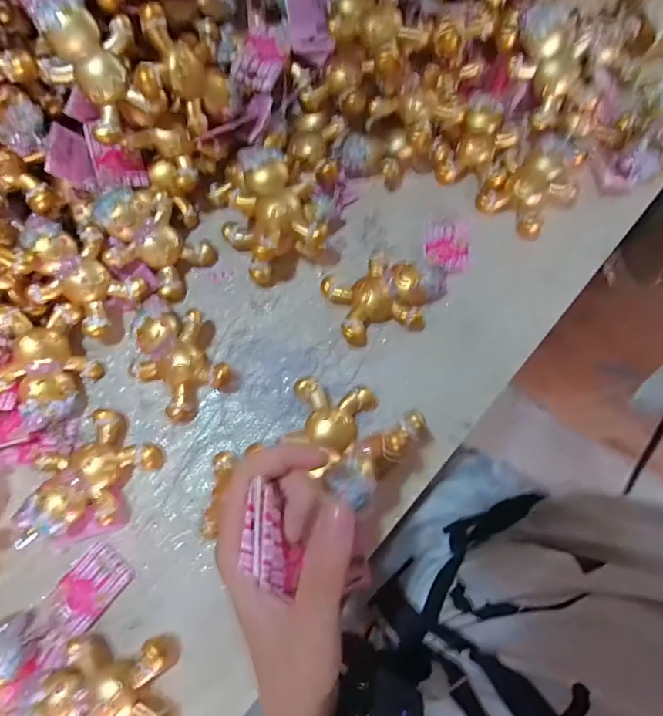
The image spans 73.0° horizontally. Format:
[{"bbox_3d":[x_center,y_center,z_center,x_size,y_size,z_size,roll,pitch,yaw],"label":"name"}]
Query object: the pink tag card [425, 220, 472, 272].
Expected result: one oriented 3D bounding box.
[{"bbox_3d":[0.117,-0.114,0.450,0.045,0.007,0.057,-4,78,-3],"label":"pink tag card"}]

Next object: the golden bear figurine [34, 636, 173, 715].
[{"bbox_3d":[-0.175,0.262,0.351,0.101,0.040,0.084,-5,74,-2],"label":"golden bear figurine"}]

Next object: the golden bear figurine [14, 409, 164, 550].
[{"bbox_3d":[-0.211,0.107,0.382,0.079,0.037,0.119,34,77,9],"label":"golden bear figurine"}]

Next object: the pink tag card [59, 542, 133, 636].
[{"bbox_3d":[-0.203,0.193,0.378,0.045,0.011,0.061,36,77,9],"label":"pink tag card"}]

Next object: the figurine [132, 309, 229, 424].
[{"bbox_3d":[-0.139,0.004,0.413,0.076,0.032,0.088,-40,78,-10],"label":"figurine"}]

